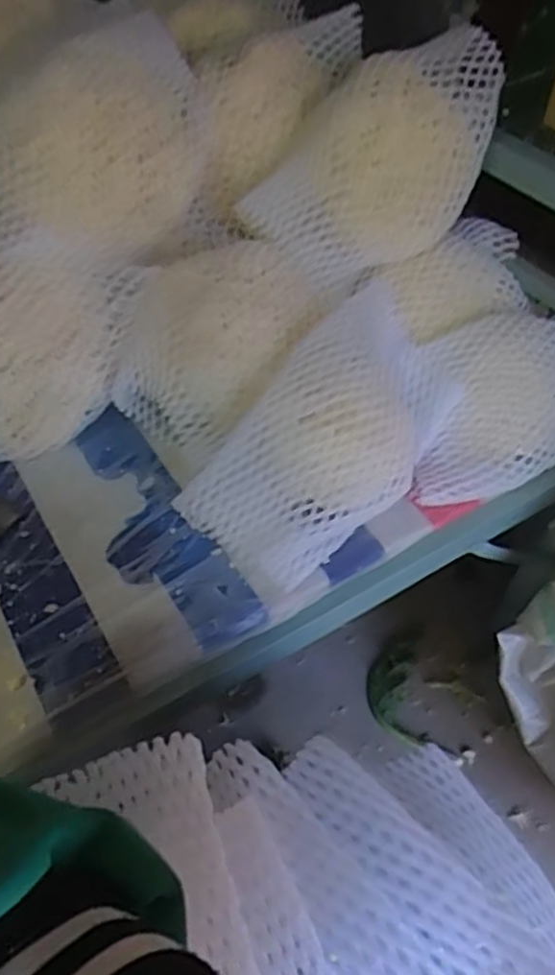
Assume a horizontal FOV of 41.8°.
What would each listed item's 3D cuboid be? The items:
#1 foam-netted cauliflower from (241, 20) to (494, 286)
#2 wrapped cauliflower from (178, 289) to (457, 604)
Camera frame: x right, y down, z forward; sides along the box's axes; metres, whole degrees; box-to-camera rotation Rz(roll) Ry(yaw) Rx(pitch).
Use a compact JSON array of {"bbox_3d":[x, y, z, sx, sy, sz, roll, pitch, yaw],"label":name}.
[{"bbox_3d":[0.099,-0.303,0.674,0.241,0.147,0.109,-24,54,-23],"label":"foam-netted cauliflower"},{"bbox_3d":[0.052,-0.047,0.622,0.130,0.114,0.270,33,55,24],"label":"wrapped cauliflower"}]

